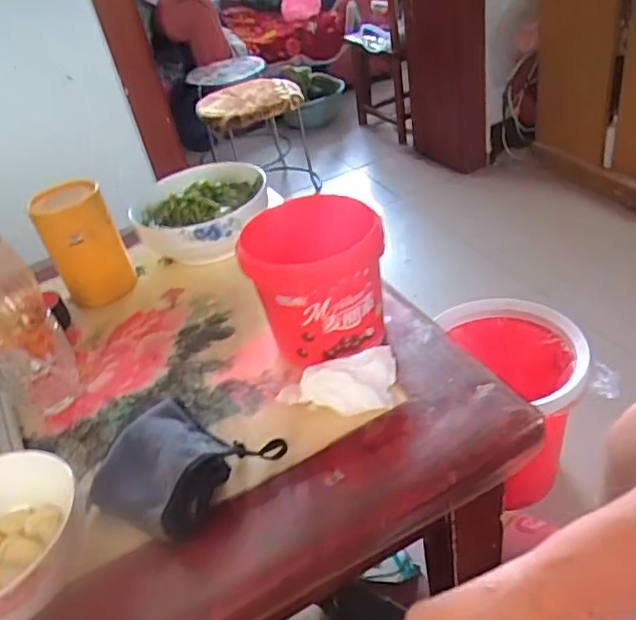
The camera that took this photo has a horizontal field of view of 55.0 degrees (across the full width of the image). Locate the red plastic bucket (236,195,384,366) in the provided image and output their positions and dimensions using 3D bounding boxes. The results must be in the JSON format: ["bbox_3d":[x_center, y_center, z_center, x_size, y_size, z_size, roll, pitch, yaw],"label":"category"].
[{"bbox_3d":[0.003,-0.025,0.575,0.127,0.146,0.110,-8,38,6],"label":"red plastic bucket"}]

